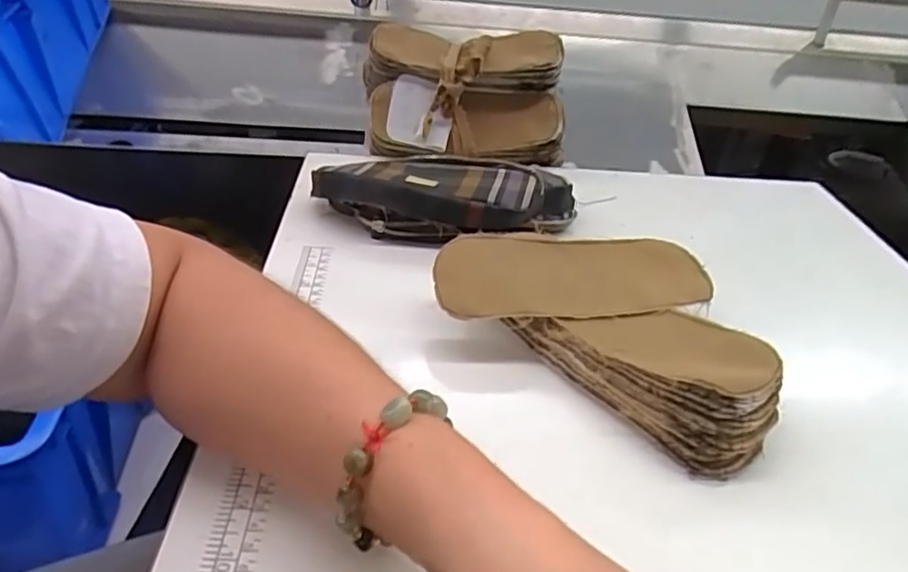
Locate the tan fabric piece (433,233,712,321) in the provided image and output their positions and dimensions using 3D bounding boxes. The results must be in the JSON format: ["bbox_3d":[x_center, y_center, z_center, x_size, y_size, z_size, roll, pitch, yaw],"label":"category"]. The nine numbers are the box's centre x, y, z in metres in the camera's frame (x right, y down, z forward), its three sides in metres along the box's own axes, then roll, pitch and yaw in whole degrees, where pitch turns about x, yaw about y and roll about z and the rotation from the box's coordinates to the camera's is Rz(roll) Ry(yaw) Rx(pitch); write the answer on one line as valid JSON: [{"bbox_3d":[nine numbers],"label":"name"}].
[{"bbox_3d":[0.079,-0.010,0.410,0.184,0.011,0.074,-3,47,-15],"label":"tan fabric piece"}]

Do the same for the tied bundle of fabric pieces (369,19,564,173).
[{"bbox_3d":[0.009,-0.198,0.623,0.198,0.097,0.123,-2,36,-9],"label":"tied bundle of fabric pieces"}]

